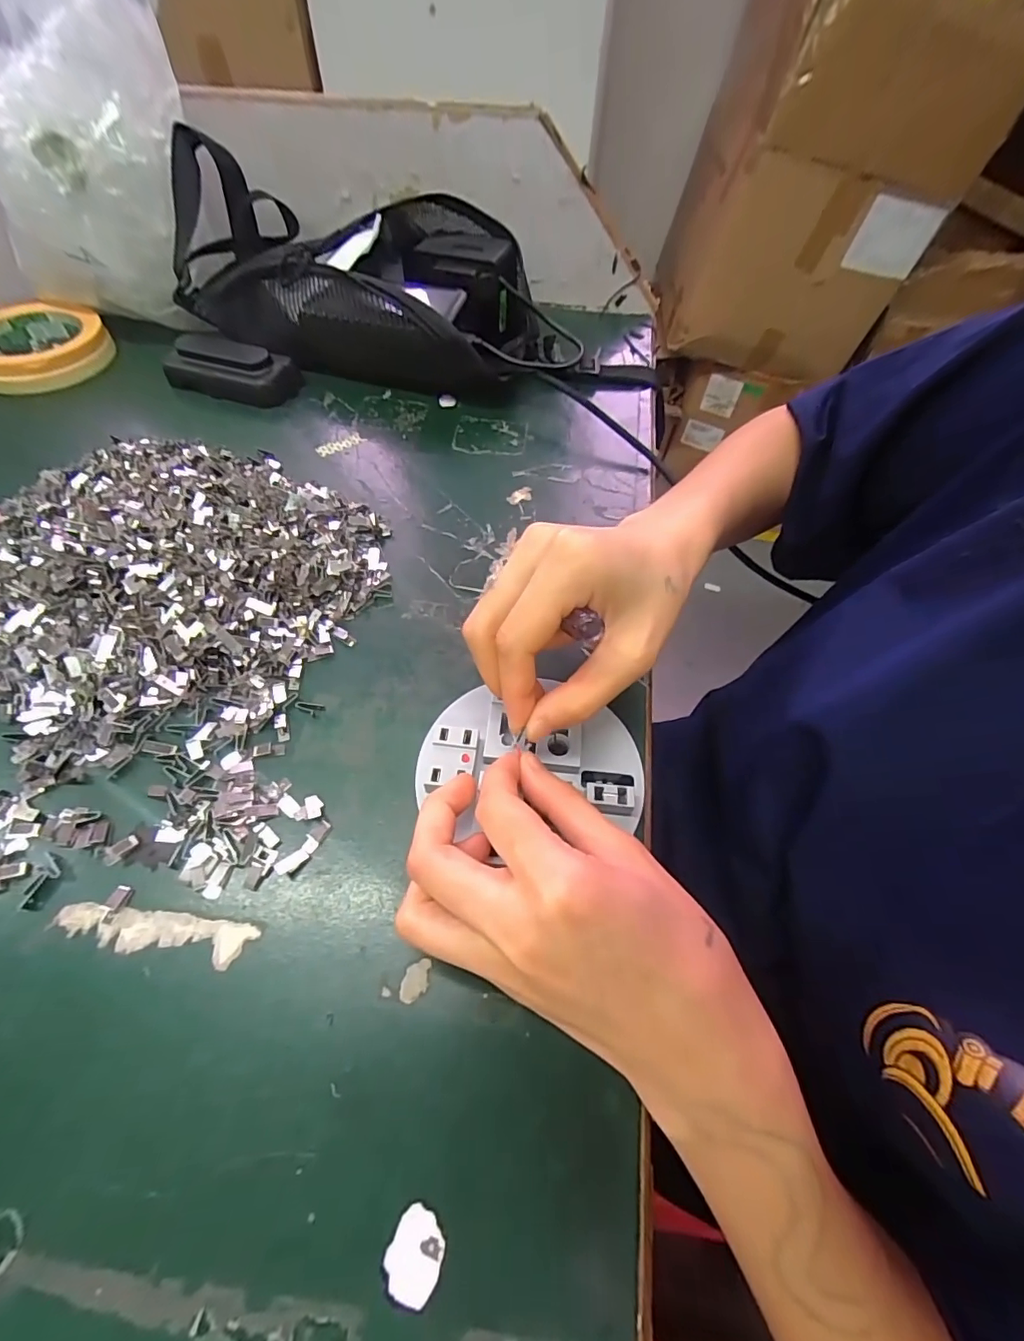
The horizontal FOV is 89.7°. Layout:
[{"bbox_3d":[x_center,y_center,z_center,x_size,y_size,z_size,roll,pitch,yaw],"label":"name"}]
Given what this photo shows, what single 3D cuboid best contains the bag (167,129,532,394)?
[{"bbox_3d":[-0.133,-0.325,0.434,0.310,0.094,0.143,20,58,10],"label":"bag"}]

